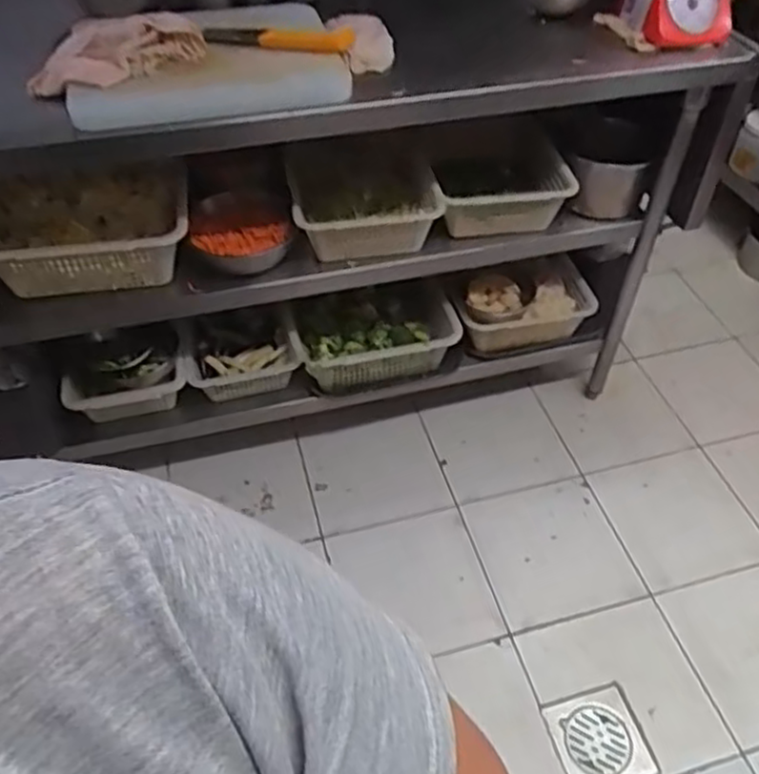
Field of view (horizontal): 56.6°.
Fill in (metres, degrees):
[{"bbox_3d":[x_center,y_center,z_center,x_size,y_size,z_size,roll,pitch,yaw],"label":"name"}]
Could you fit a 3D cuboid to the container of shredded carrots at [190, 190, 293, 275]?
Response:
[{"bbox_3d":[-0.250,-0.286,1.282,0.170,0.067,0.161,-8,48,-8],"label":"container of shredded carrots"}]

